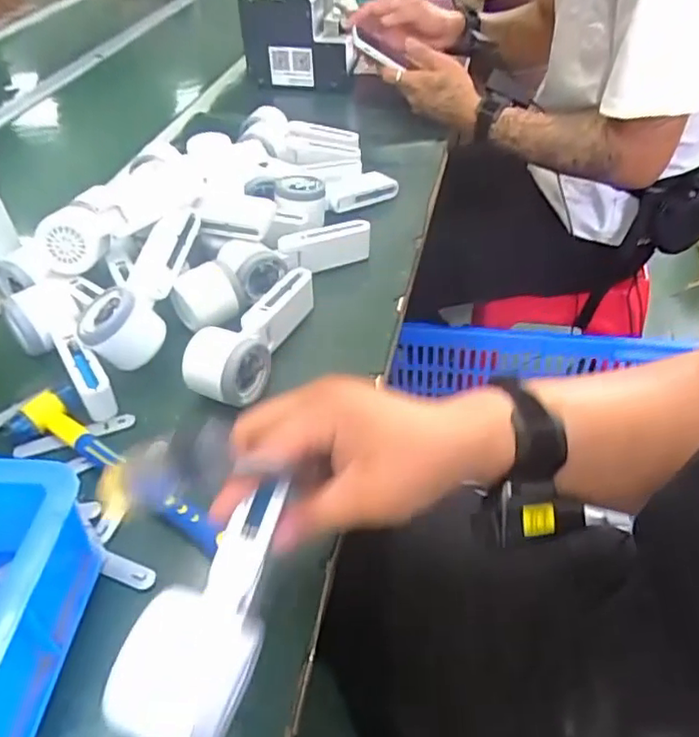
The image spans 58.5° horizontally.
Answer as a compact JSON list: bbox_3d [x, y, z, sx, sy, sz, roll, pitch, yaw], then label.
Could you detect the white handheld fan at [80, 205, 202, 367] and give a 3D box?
[{"bbox_3d":[-0.189,-0.083,0.568,0.064,0.046,0.164,13,64,14],"label":"white handheld fan"}]

